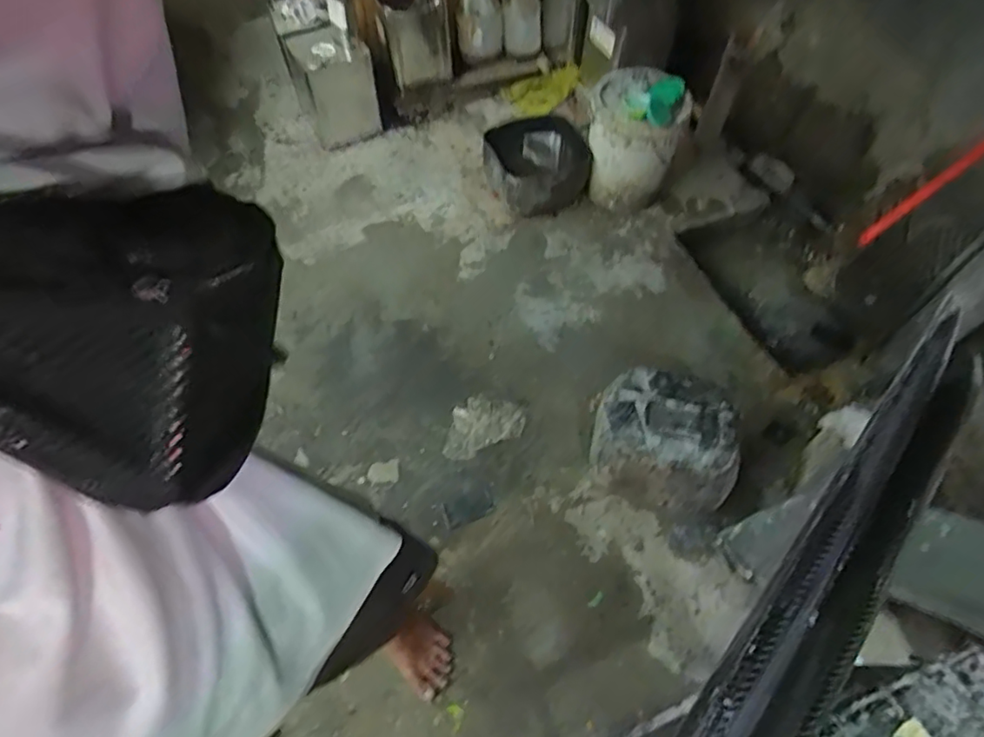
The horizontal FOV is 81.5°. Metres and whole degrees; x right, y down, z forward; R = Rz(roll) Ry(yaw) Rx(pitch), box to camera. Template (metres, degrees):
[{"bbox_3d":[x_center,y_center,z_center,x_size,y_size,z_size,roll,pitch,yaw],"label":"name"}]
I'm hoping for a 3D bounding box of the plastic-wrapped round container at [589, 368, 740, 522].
[{"bbox_3d":[0.401,0.168,1.354,0.321,0.192,0.275,19,57,12],"label":"plastic-wrapped round container"}]

